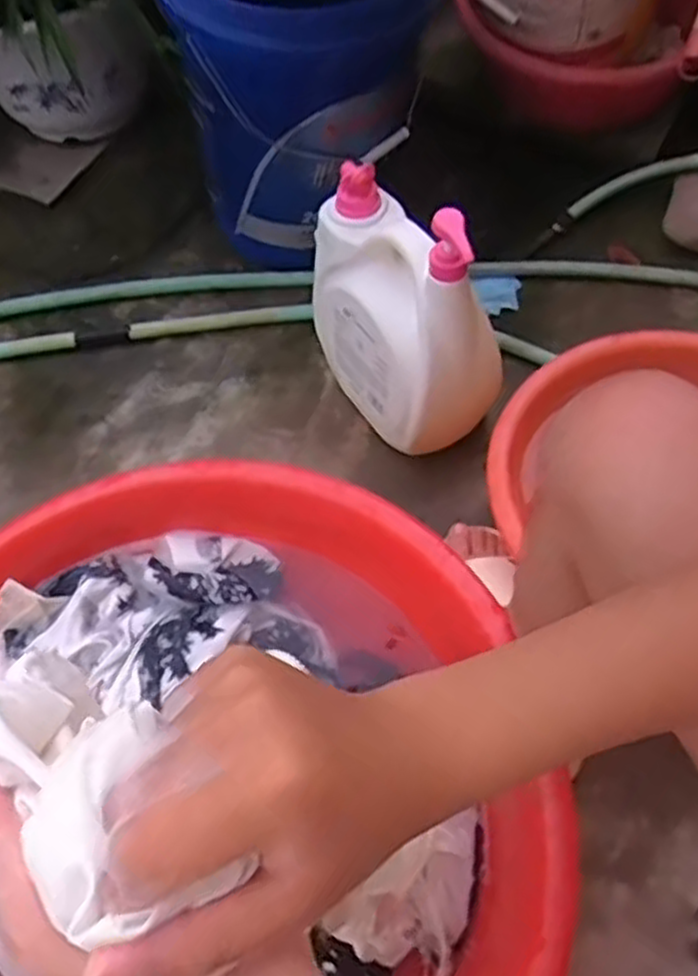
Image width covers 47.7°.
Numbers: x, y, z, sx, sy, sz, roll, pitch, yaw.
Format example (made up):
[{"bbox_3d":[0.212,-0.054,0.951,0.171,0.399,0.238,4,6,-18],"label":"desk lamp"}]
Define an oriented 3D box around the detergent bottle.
[{"bbox_3d":[0.053,-0.190,0.846,0.104,0.300,0.243,-30,65,-15],"label":"detergent bottle"}]

